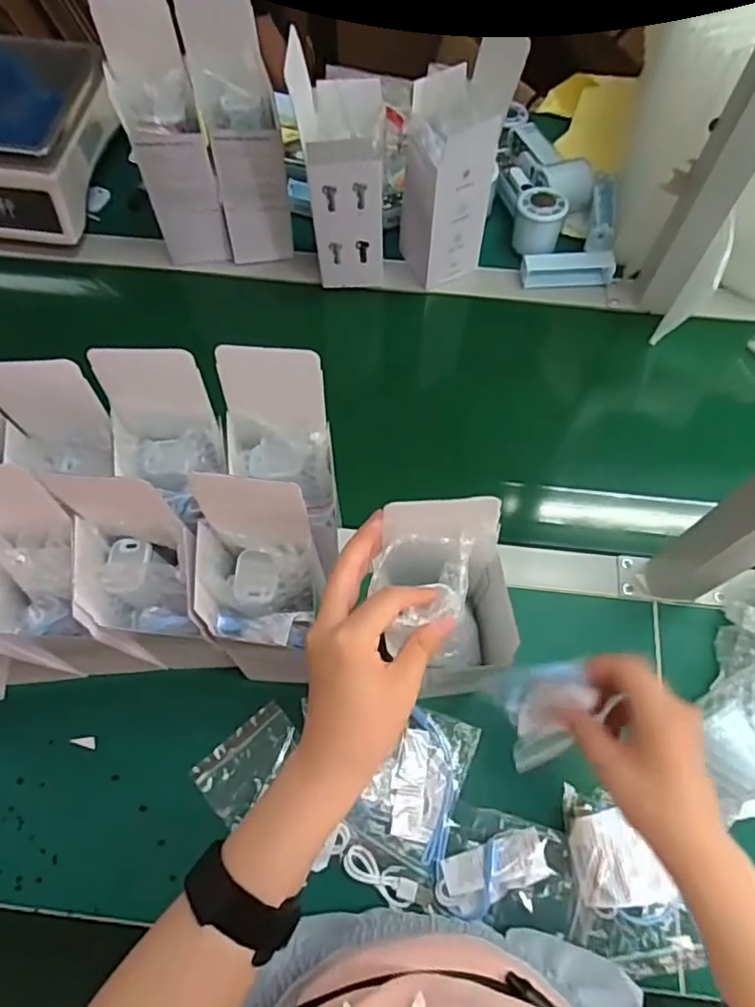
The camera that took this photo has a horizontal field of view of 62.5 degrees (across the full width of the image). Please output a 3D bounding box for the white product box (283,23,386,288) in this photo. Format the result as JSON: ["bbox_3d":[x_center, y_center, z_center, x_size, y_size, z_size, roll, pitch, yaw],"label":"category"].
[{"bbox_3d":[-0.033,-0.336,0.630,0.079,0.234,0.089,1,67,1],"label":"white product box"}]

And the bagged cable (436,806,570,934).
[{"bbox_3d":[0.100,0.286,0.485,0.099,0.012,0.076,13,67,6],"label":"bagged cable"}]

